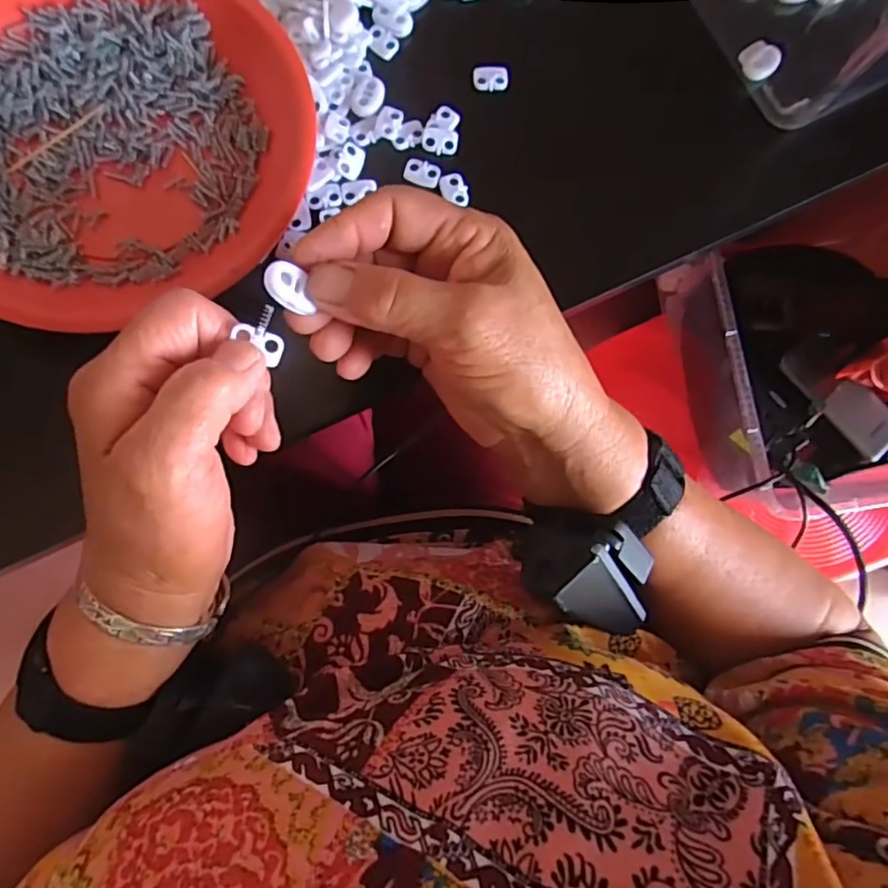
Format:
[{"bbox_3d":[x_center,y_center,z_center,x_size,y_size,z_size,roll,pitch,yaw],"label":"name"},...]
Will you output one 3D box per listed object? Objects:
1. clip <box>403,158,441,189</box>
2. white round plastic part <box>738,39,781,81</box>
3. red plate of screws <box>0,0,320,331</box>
[{"bbox_3d":[-0.011,-0.143,0.317,0.018,0.004,0.015,10,80,-3],"label":"clip"},{"bbox_3d":[0.176,-0.214,0.337,0.019,0.006,0.021,-41,86,-9],"label":"white round plastic part"},{"bbox_3d":[-0.164,-0.158,0.296,0.188,0.027,0.189,1,81,-4],"label":"red plate of screws"}]

